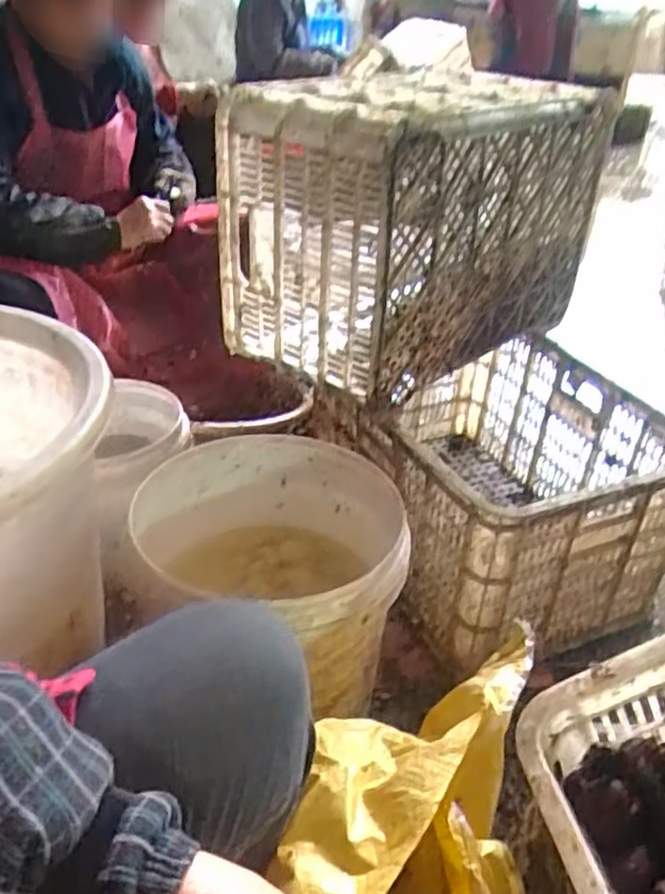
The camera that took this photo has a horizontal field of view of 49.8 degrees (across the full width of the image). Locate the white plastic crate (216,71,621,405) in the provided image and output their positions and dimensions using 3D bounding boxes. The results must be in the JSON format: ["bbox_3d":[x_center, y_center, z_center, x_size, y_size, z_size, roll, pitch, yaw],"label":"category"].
[{"bbox_3d":[0.136,-0.363,1.156,0.321,0.383,0.548,30,42,34],"label":"white plastic crate"}]

